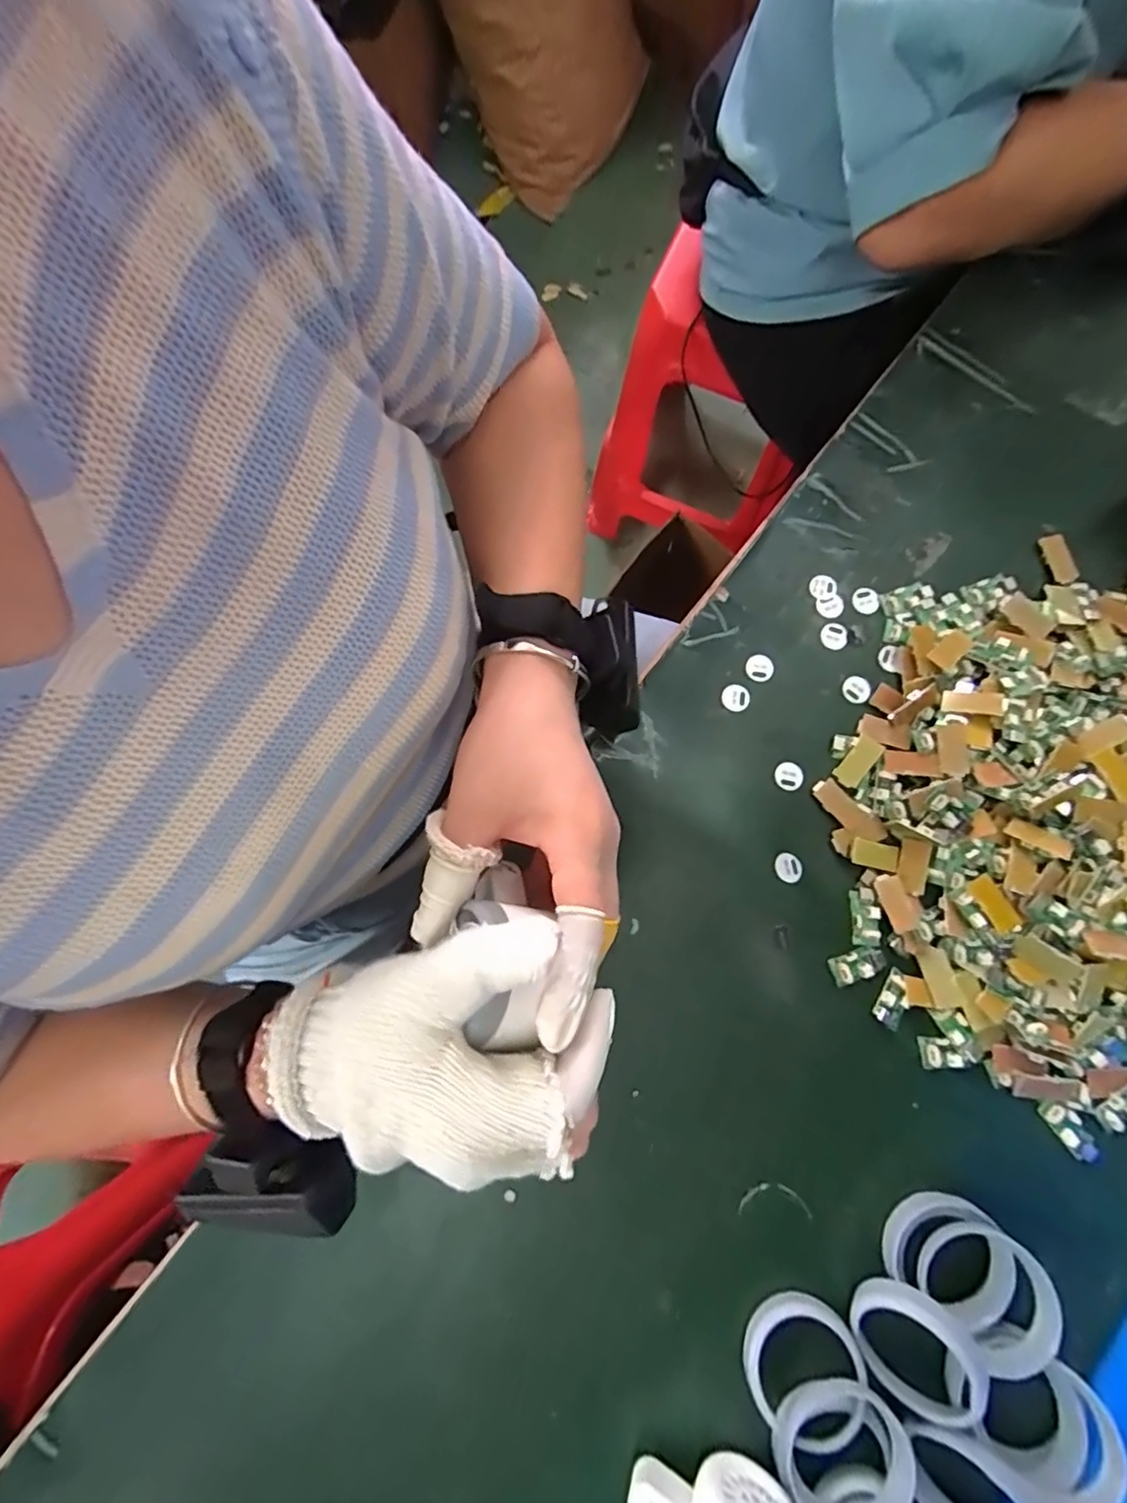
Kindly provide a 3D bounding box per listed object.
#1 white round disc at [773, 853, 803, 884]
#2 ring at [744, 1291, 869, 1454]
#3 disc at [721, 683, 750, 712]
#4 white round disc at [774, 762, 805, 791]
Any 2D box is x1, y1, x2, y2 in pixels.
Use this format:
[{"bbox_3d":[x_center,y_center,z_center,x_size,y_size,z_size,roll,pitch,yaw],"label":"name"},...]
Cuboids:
[{"bbox_3d":[0.132,0.068,0.343,0.016,0.004,0.015,0,80,1],"label":"white round disc"},{"bbox_3d":[0.121,0.313,0.296,0.057,0.011,0.059,-1,72,2],"label":"ring"},{"bbox_3d":[0.107,-0.034,0.362,0.017,0.004,0.016,0,80,1],"label":"disc"},{"bbox_3d":[0.138,0.015,0.357,0.017,0.004,0.017,0,80,1],"label":"white round disc"}]

